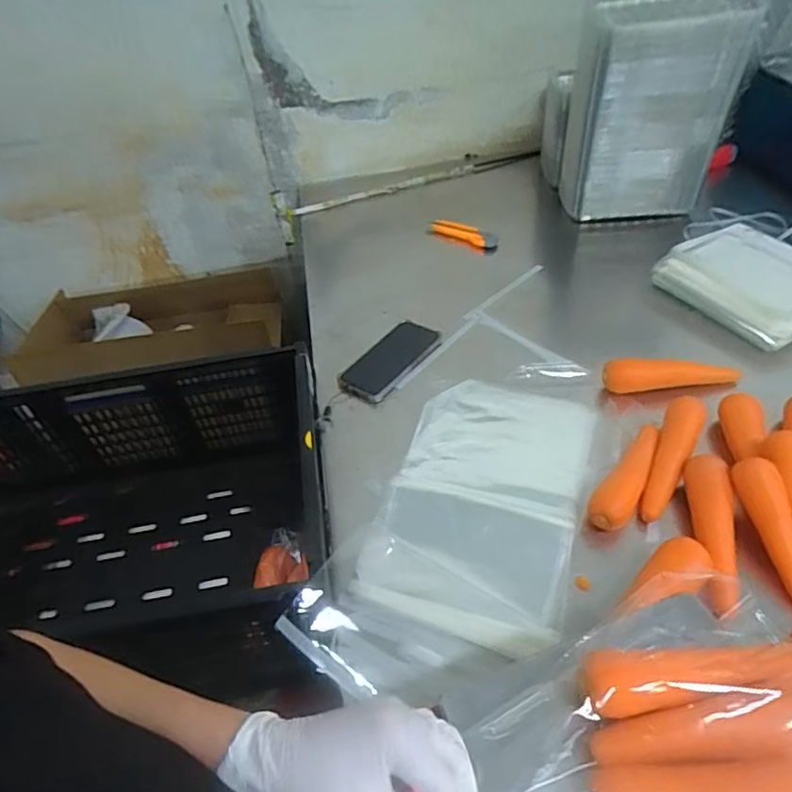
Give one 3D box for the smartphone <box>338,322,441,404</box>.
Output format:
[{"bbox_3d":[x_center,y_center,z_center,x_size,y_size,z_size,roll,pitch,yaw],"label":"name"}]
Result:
[{"bbox_3d":[-0.008,-0.054,0.826,0.083,0.018,0.163,24,52,28],"label":"smartphone"}]

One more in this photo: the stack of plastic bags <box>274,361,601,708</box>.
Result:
[{"bbox_3d":[0.096,0.105,0.627,0.220,0.036,0.458,15,48,21],"label":"stack of plastic bags"}]

